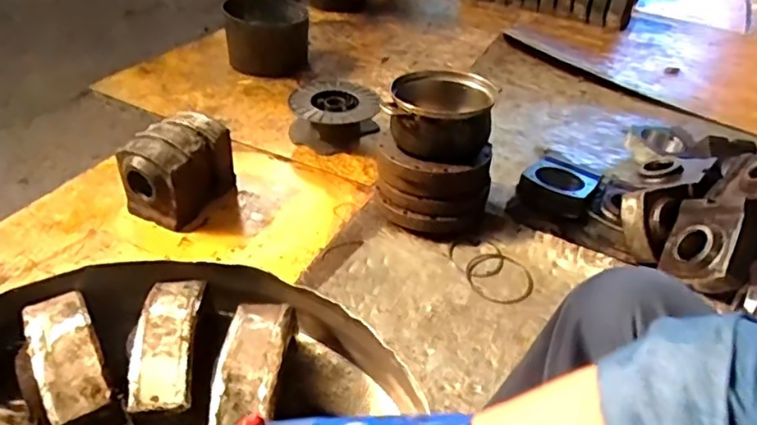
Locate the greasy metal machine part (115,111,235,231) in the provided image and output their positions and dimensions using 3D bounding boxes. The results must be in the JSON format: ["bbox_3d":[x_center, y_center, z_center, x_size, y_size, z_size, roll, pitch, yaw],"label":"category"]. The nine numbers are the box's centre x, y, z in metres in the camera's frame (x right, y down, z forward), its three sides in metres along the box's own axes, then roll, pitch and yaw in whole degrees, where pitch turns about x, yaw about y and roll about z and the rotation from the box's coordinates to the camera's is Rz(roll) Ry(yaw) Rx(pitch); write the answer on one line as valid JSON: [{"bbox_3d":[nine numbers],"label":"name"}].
[{"bbox_3d":[-0.416,-0.100,1.246,0.142,0.147,0.194,26,42,25],"label":"greasy metal machine part"}]

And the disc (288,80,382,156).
[{"bbox_3d":[-0.107,-0.227,1.418,0.201,0.123,0.179,-1,38,-9],"label":"disc"}]

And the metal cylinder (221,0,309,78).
[{"bbox_3d":[-0.309,-0.481,1.673,0.223,0.187,0.185,-2,38,-10],"label":"metal cylinder"}]

